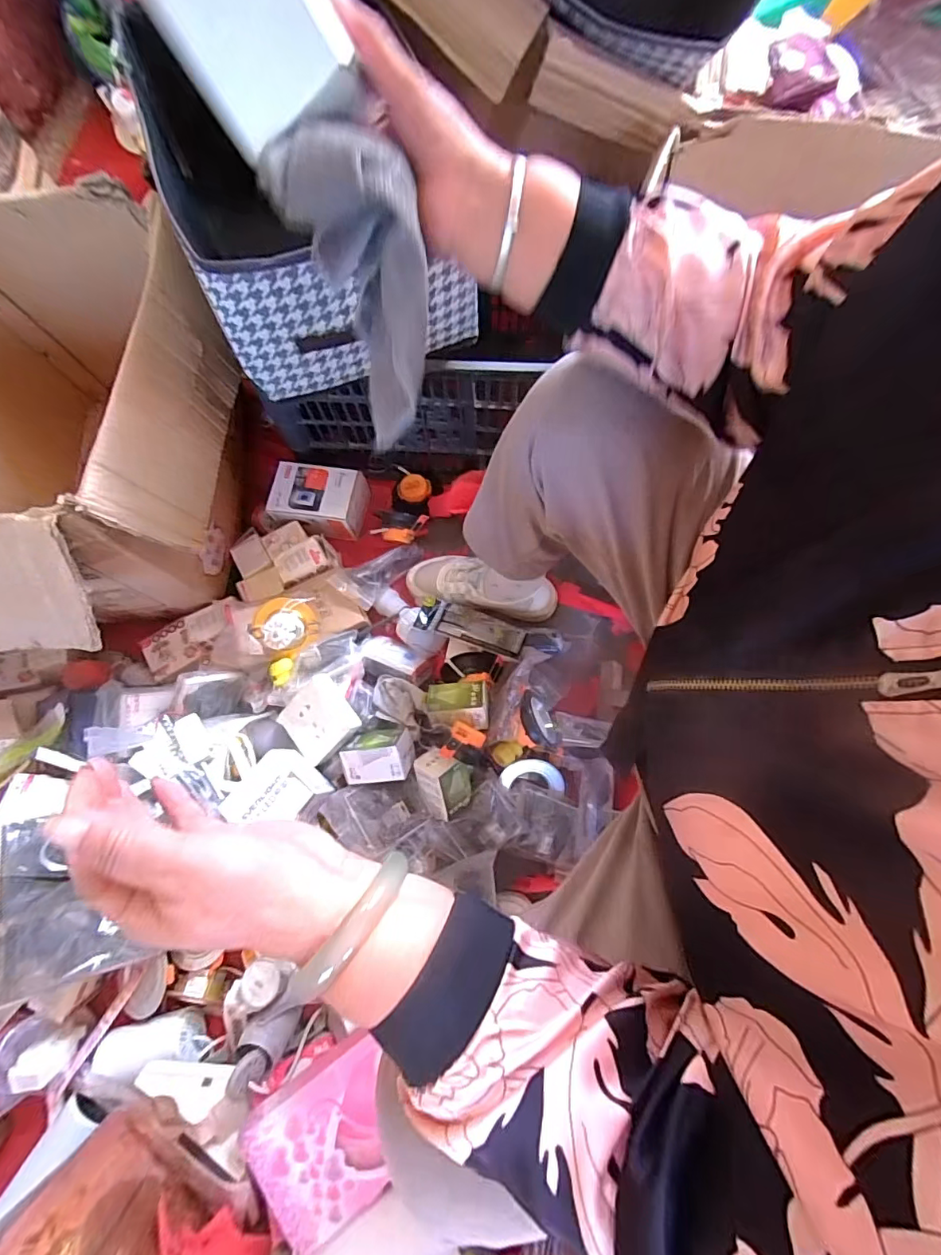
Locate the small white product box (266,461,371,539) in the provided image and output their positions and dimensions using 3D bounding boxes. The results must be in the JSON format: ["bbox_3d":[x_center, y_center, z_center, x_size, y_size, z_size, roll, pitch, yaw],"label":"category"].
[{"bbox_3d":[-0.253,-0.216,0.853,0.156,0.056,0.100,8,74,4],"label":"small white product box"}]

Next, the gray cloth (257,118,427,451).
[{"bbox_3d":[-0.062,-0.202,0.315,0.075,0.169,0.049,-16,39,-3],"label":"gray cloth"}]

